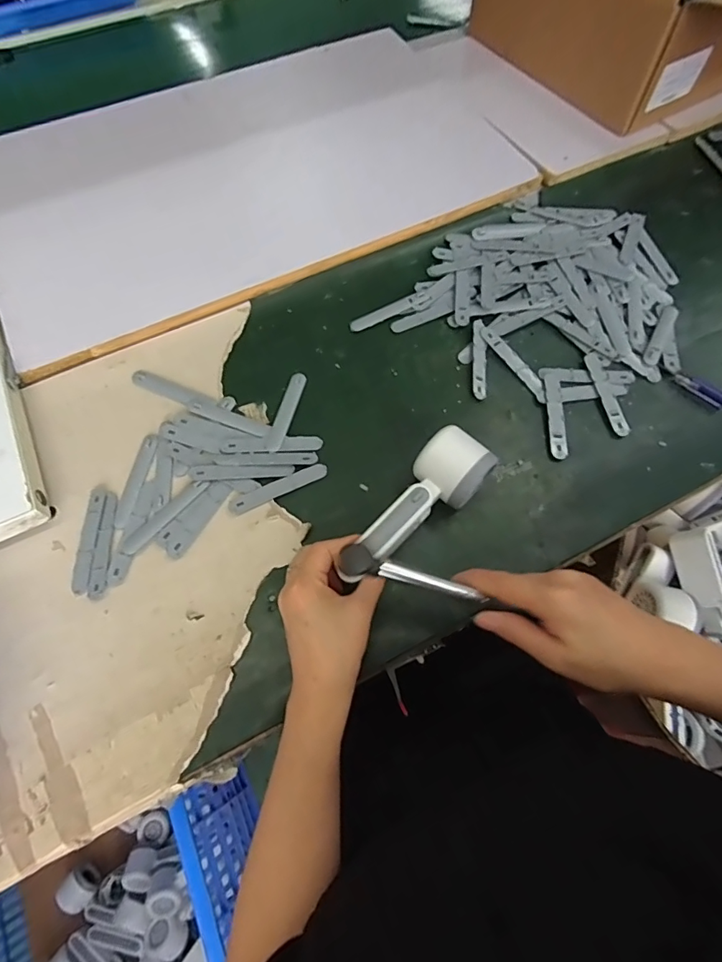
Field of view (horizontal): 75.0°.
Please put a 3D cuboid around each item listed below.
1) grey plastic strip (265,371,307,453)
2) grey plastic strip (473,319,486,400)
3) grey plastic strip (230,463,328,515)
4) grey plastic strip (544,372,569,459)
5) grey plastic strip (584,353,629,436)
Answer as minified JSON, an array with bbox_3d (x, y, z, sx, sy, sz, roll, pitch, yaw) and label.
[{"bbox_3d":[-0.075,-0.070,0.471,0.017,0.005,0.092,13,68,5],"label":"grey plastic strip"},{"bbox_3d":[0.125,-0.129,0.495,0.011,0.004,0.092,2,72,4],"label":"grey plastic strip"},{"bbox_3d":[-0.076,0.006,0.441,0.094,0.004,0.016,-25,70,-11],"label":"grey plastic strip"},{"bbox_3d":[0.195,-0.068,0.469,0.016,0.006,0.098,3,68,0],"label":"grey plastic strip"},{"bbox_3d":[0.254,-0.091,0.486,0.018,0.004,0.098,-8,68,-4],"label":"grey plastic strip"}]

